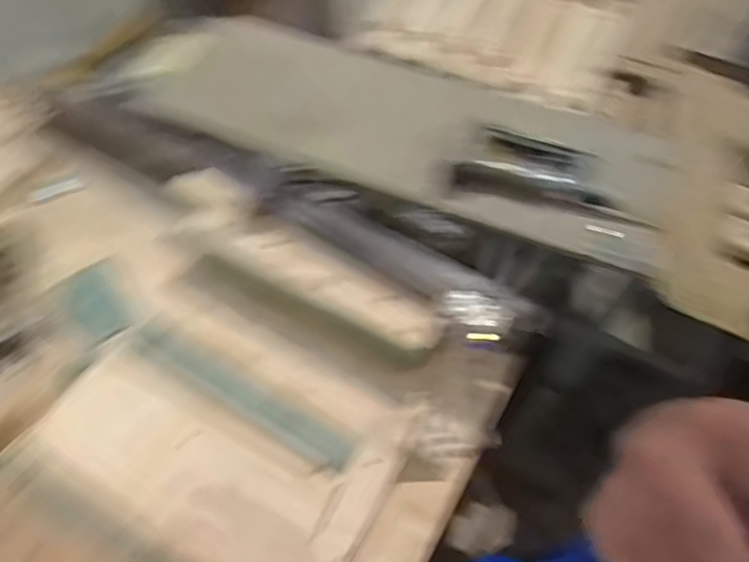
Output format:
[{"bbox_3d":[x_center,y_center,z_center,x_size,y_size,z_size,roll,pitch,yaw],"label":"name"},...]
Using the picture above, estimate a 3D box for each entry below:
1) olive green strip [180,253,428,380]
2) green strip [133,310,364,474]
[{"bbox_3d":[-0.104,0.053,0.762,0.355,0.072,0.014,23,30,8],"label":"olive green strip"},{"bbox_3d":[-0.181,0.143,0.725,0.344,0.016,0.051,26,67,16],"label":"green strip"}]

